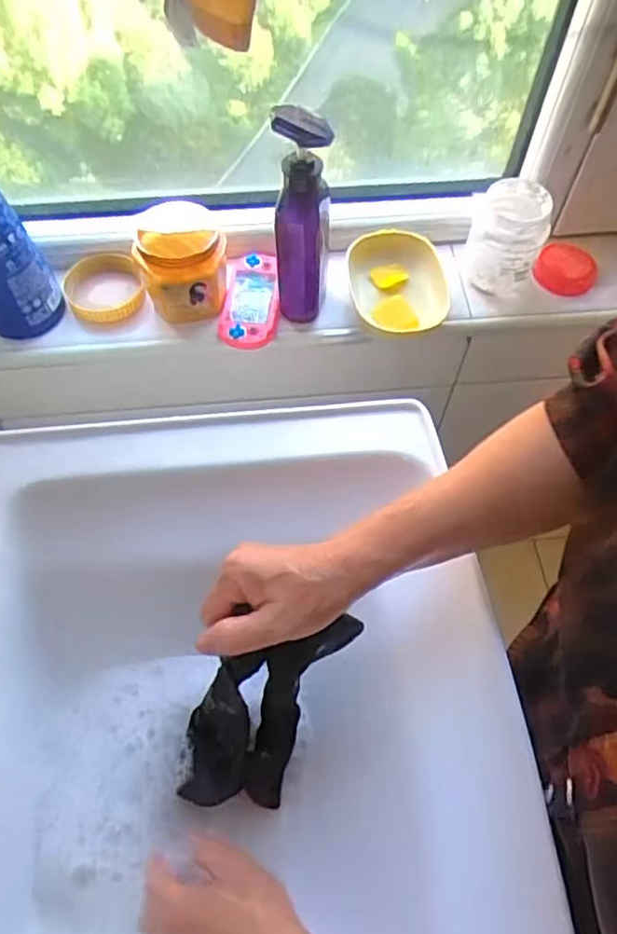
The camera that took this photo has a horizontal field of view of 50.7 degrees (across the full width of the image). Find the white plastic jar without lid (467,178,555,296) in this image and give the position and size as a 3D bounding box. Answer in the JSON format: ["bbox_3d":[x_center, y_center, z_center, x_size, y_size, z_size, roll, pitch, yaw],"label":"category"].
[{"bbox_3d":[0.226,-0.266,0.741,0.069,0.093,0.084,4,61,1],"label":"white plastic jar without lid"}]

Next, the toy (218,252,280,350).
[{"bbox_3d":[-0.068,-0.198,0.760,0.066,0.020,0.134,-1,61,-2],"label":"toy"}]

